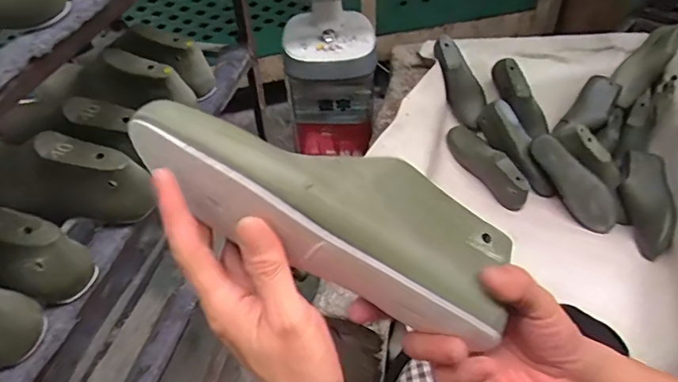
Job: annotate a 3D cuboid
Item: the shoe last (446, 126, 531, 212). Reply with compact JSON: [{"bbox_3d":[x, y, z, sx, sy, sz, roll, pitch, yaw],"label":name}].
[{"bbox_3d":[0.351,-0.062,1.179,0.071,0.093,0.265,-17,47,-14],"label":"shoe last"}]

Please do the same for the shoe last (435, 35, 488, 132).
[{"bbox_3d":[0.307,-0.283,1.271,0.069,0.086,0.256,-18,84,-15],"label":"shoe last"}]

